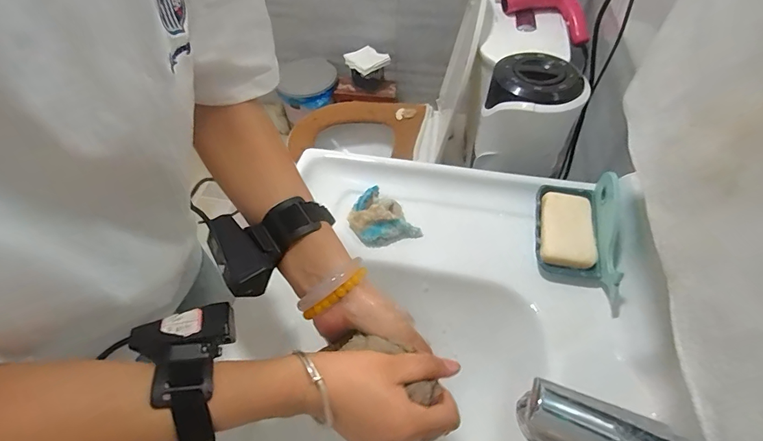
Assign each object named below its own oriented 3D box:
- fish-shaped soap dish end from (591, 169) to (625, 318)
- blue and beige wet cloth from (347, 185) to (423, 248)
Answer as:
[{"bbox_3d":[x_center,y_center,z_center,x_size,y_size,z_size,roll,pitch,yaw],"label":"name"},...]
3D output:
[{"bbox_3d":[0.267,0.019,0.479,0.021,0.055,0.175,7,67,7],"label":"fish-shaped soap dish end"},{"bbox_3d":[-0.008,-0.009,0.544,0.077,0.037,0.103,-30,55,-21],"label":"blue and beige wet cloth"}]

